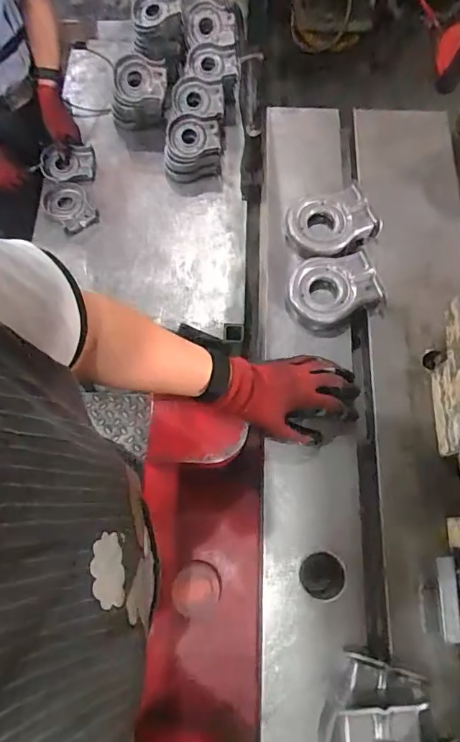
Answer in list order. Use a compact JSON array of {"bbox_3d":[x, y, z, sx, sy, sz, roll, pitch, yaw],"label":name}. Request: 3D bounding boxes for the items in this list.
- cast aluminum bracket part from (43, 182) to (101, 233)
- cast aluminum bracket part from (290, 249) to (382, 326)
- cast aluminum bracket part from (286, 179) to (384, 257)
[{"bbox_3d":[-0.379,-0.385,1.103,0.099,0.029,0.126,-30,75,-10],"label":"cast aluminum bracket part"},{"bbox_3d":[0.140,-0.113,0.630,0.113,0.028,0.092,-12,73,-5],"label":"cast aluminum bracket part"},{"bbox_3d":[0.147,-0.212,0.669,0.130,0.032,0.109,-13,73,-6],"label":"cast aluminum bracket part"}]

